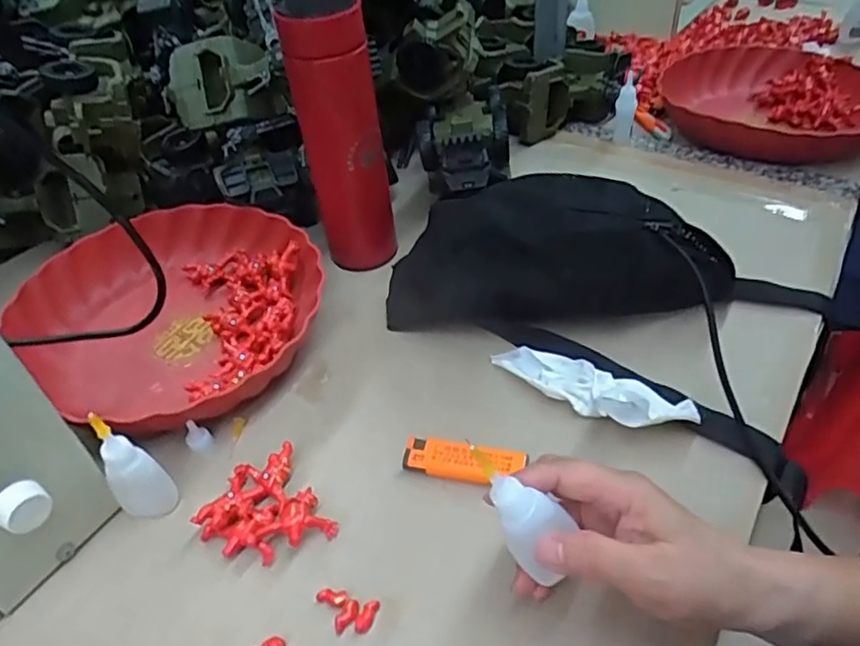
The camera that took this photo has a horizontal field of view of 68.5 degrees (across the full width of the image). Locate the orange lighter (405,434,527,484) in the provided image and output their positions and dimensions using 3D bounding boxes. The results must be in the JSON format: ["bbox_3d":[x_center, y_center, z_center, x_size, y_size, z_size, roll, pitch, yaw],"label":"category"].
[{"bbox_3d":[0.022,0.090,0.415,0.079,0.012,0.022,7,44,14],"label":"orange lighter"}]

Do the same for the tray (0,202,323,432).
[{"bbox_3d":[-0.210,-0.010,0.521,0.237,0.054,0.232,9,45,15],"label":"tray"}]

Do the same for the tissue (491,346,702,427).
[{"bbox_3d":[0.110,0.046,0.446,0.143,0.031,0.042,20,48,25],"label":"tissue"}]

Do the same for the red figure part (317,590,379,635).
[{"bbox_3d":[-0.048,0.162,0.355,0.036,0.007,0.021,8,44,14],"label":"red figure part"}]

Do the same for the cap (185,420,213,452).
[{"bbox_3d":[-0.164,0.079,0.446,0.017,0.017,0.017,-3,43,3],"label":"cap"}]

